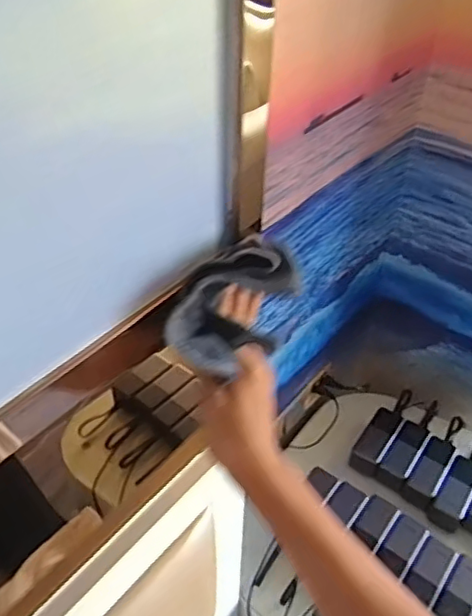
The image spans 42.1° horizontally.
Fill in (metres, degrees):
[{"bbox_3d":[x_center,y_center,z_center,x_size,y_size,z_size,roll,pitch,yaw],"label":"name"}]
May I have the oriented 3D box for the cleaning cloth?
[{"bbox_3d":[0.000,-0.003,0.439,0.062,0.058,0.102,20,44,19],"label":"cleaning cloth"}]

